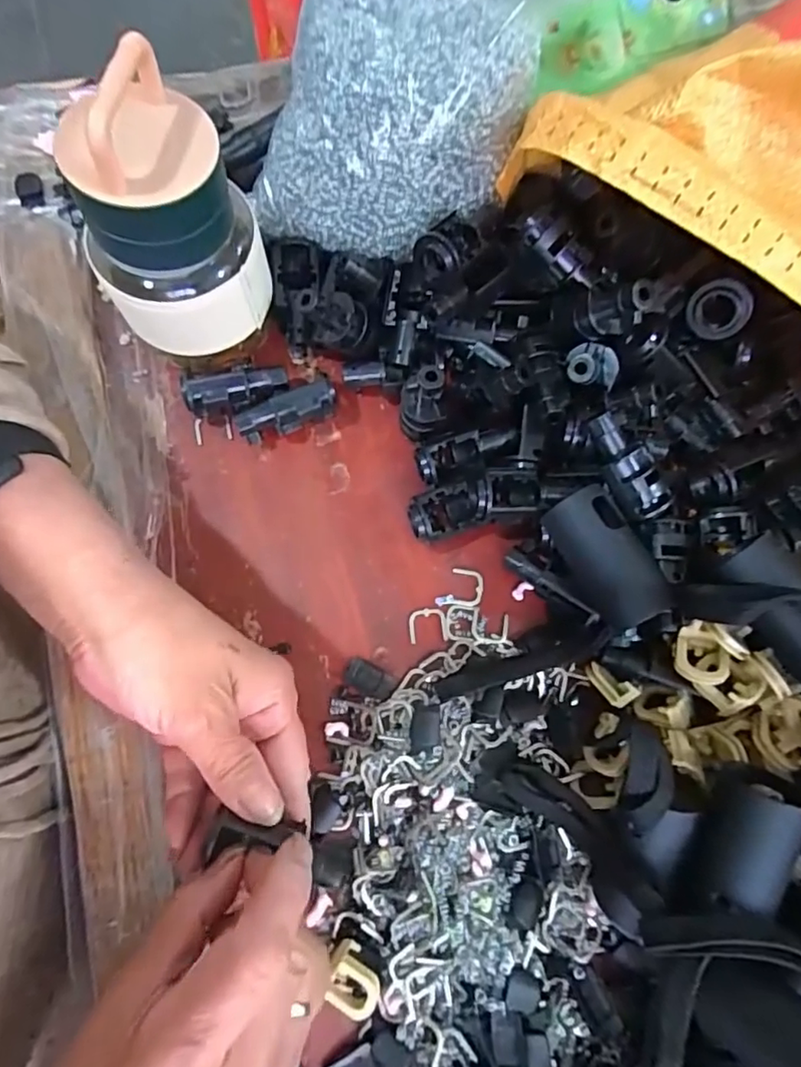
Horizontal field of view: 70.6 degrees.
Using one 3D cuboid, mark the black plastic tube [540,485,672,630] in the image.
[{"bbox_3d":[0.087,0.013,0.251,0.031,0.032,0.059,-25,77,-6],"label":"black plastic tube"}]

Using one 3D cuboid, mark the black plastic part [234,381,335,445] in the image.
[{"bbox_3d":[-0.060,-0.063,0.300,0.052,0.026,0.014,-19,77,-5],"label":"black plastic part"}]

